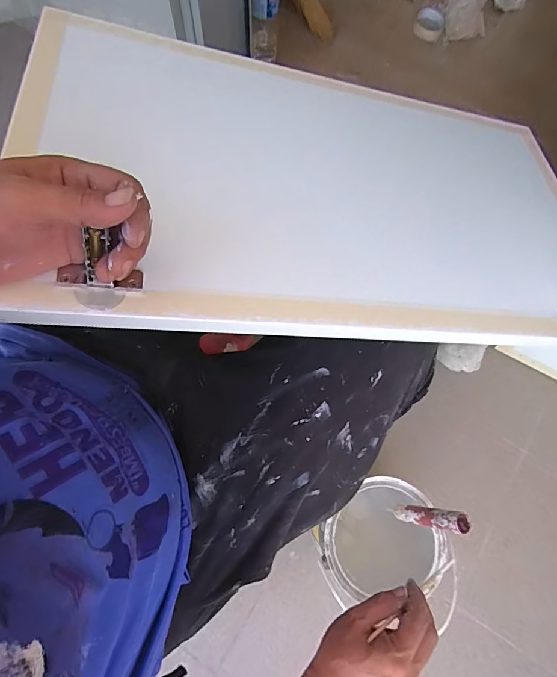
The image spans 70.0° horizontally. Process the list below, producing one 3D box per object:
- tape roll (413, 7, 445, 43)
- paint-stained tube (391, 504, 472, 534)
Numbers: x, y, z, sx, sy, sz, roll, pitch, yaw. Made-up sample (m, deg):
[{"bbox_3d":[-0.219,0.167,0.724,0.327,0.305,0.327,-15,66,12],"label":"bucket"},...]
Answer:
[{"bbox_3d":[0.379,-0.791,1.005,0.070,0.028,0.080,20,72,4],"label":"tape roll"},{"bbox_3d":[0.197,0.236,0.526,0.020,0.112,0.024,10,71,-28],"label":"paint-stained tube"}]

